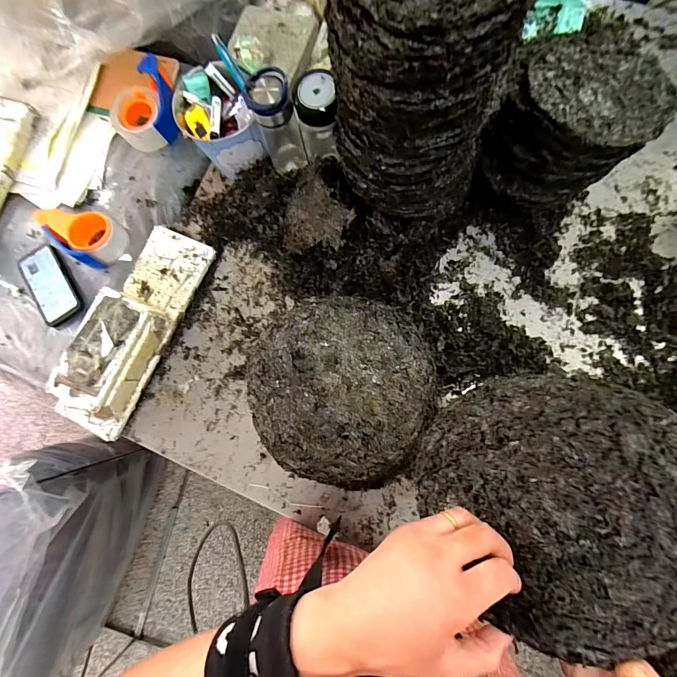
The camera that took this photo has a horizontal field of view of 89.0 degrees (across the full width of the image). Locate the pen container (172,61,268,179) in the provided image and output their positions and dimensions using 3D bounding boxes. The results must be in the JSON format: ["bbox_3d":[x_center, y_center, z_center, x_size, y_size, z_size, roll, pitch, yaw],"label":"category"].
[{"bbox_3d":[-0.217,-0.393,0.633,0.129,0.088,0.155,-27,80,1],"label":"pen container"}]

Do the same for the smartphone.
[{"bbox_3d":[-0.579,-0.110,0.689,0.079,0.015,0.166,-34,80,-1],"label":"smartphone"}]

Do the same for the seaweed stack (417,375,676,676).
[{"bbox_3d":[0.164,0.123,0.274,0.213,0.038,0.182,-8,64,44],"label":"seaweed stack"}]

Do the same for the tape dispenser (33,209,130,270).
[{"bbox_3d":[-0.498,-0.207,0.672,0.155,0.063,0.096,30,85,8],"label":"tape dispenser"}]

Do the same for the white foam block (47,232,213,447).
[{"bbox_3d":[-0.387,-0.026,0.617,0.135,0.108,0.395,25,84,8],"label":"white foam block"}]

